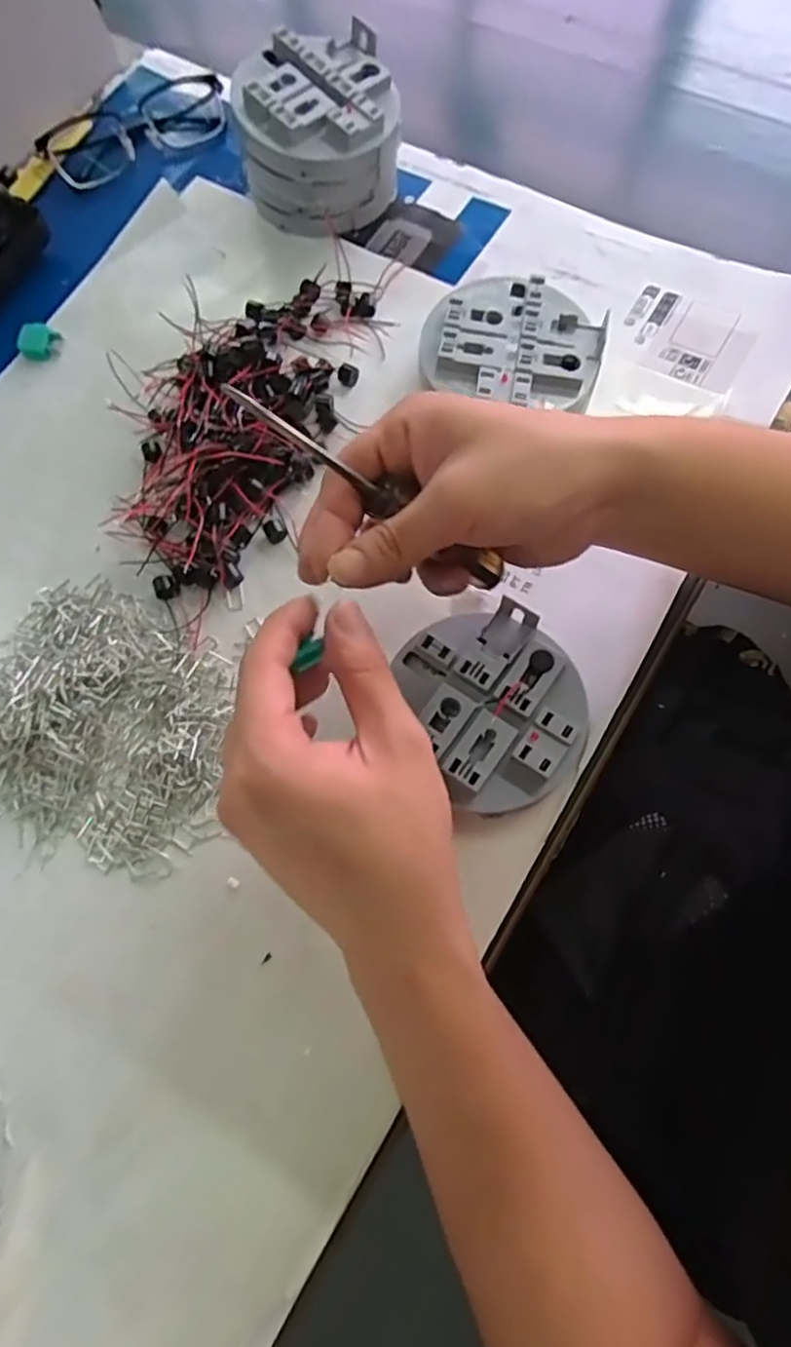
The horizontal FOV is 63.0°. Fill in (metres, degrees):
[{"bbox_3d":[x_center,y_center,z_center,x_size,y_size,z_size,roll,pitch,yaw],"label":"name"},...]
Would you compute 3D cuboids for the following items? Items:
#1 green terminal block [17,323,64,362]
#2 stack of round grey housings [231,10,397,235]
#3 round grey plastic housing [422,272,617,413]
[{"bbox_3d":[-0.236,-0.220,0.426,0.024,0.007,0.023,6,72,4],"label":"green terminal block"},{"bbox_3d":[-0.049,-0.355,0.430,0.101,0.079,0.104,-9,71,-1],"label":"stack of round grey housings"},{"bbox_3d":[0.069,-0.189,0.387,0.101,0.039,0.094,23,74,10],"label":"round grey plastic housing"}]

